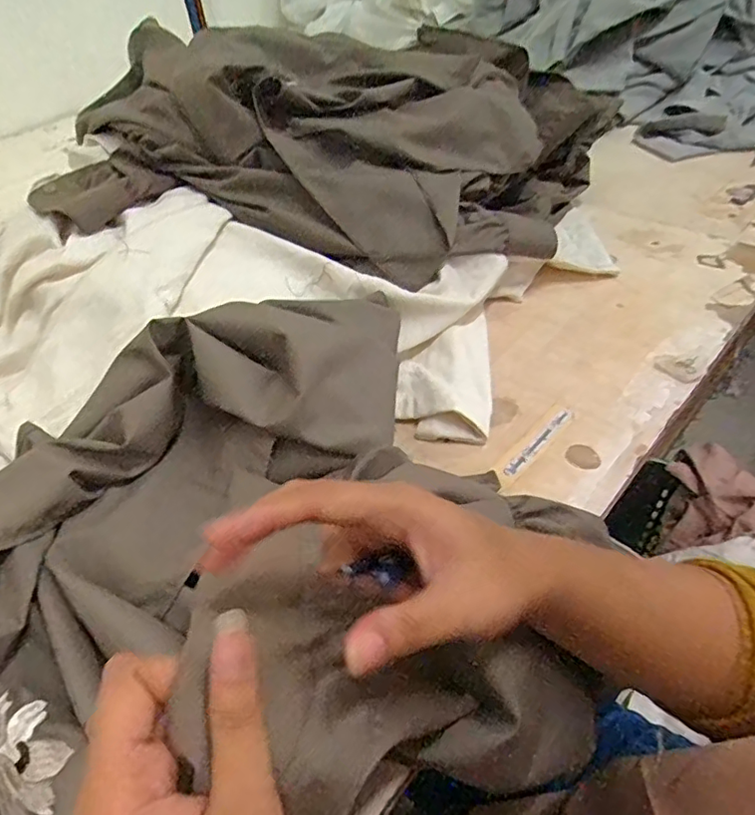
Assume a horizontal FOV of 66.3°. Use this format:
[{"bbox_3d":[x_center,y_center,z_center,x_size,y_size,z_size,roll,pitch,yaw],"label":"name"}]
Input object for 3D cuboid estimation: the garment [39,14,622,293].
[{"bbox_3d":[-0.037,-0.292,0.621,0.531,0.171,0.335,-1,45,4],"label":"garment"}]

